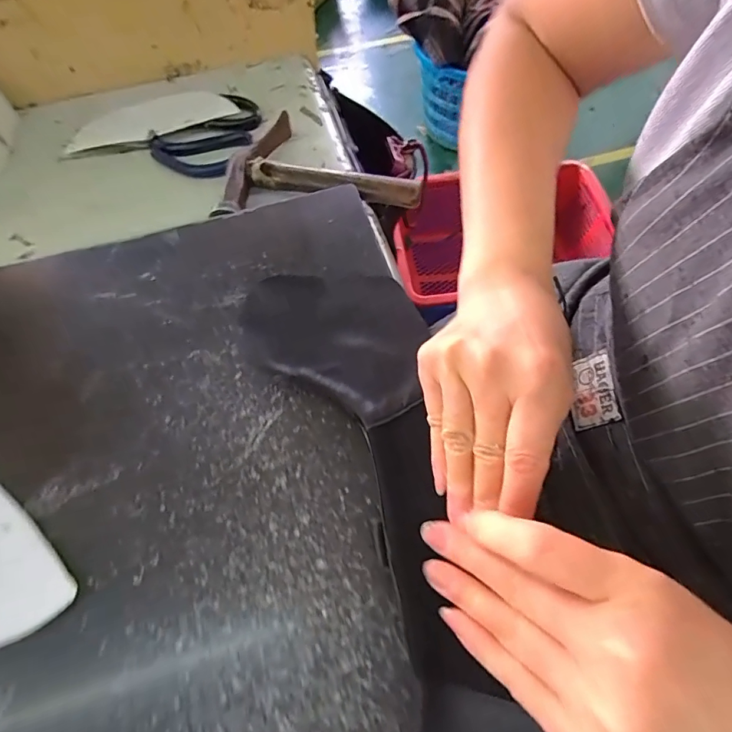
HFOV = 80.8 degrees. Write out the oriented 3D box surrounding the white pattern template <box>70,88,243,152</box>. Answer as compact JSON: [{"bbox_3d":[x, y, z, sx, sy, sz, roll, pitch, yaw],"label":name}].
[{"bbox_3d":[-0.216,-0.249,0.433,0.163,0.016,0.061,-16,62,-4],"label":"white pattern template"}]

